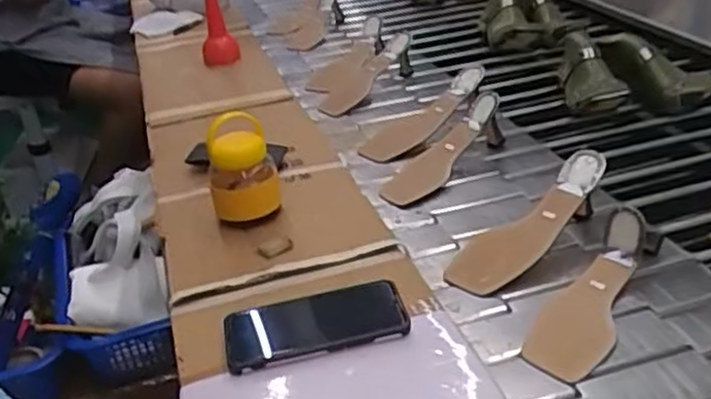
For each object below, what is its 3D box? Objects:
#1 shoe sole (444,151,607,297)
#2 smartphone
[{"bbox_3d":[0.195,0.027,0.811,0.231,0.026,0.086,-40,39,-12],"label":"shoe sole"},{"bbox_3d":[-0.039,0.112,0.665,0.164,0.013,0.089,-8,32,-6],"label":"smartphone"}]

